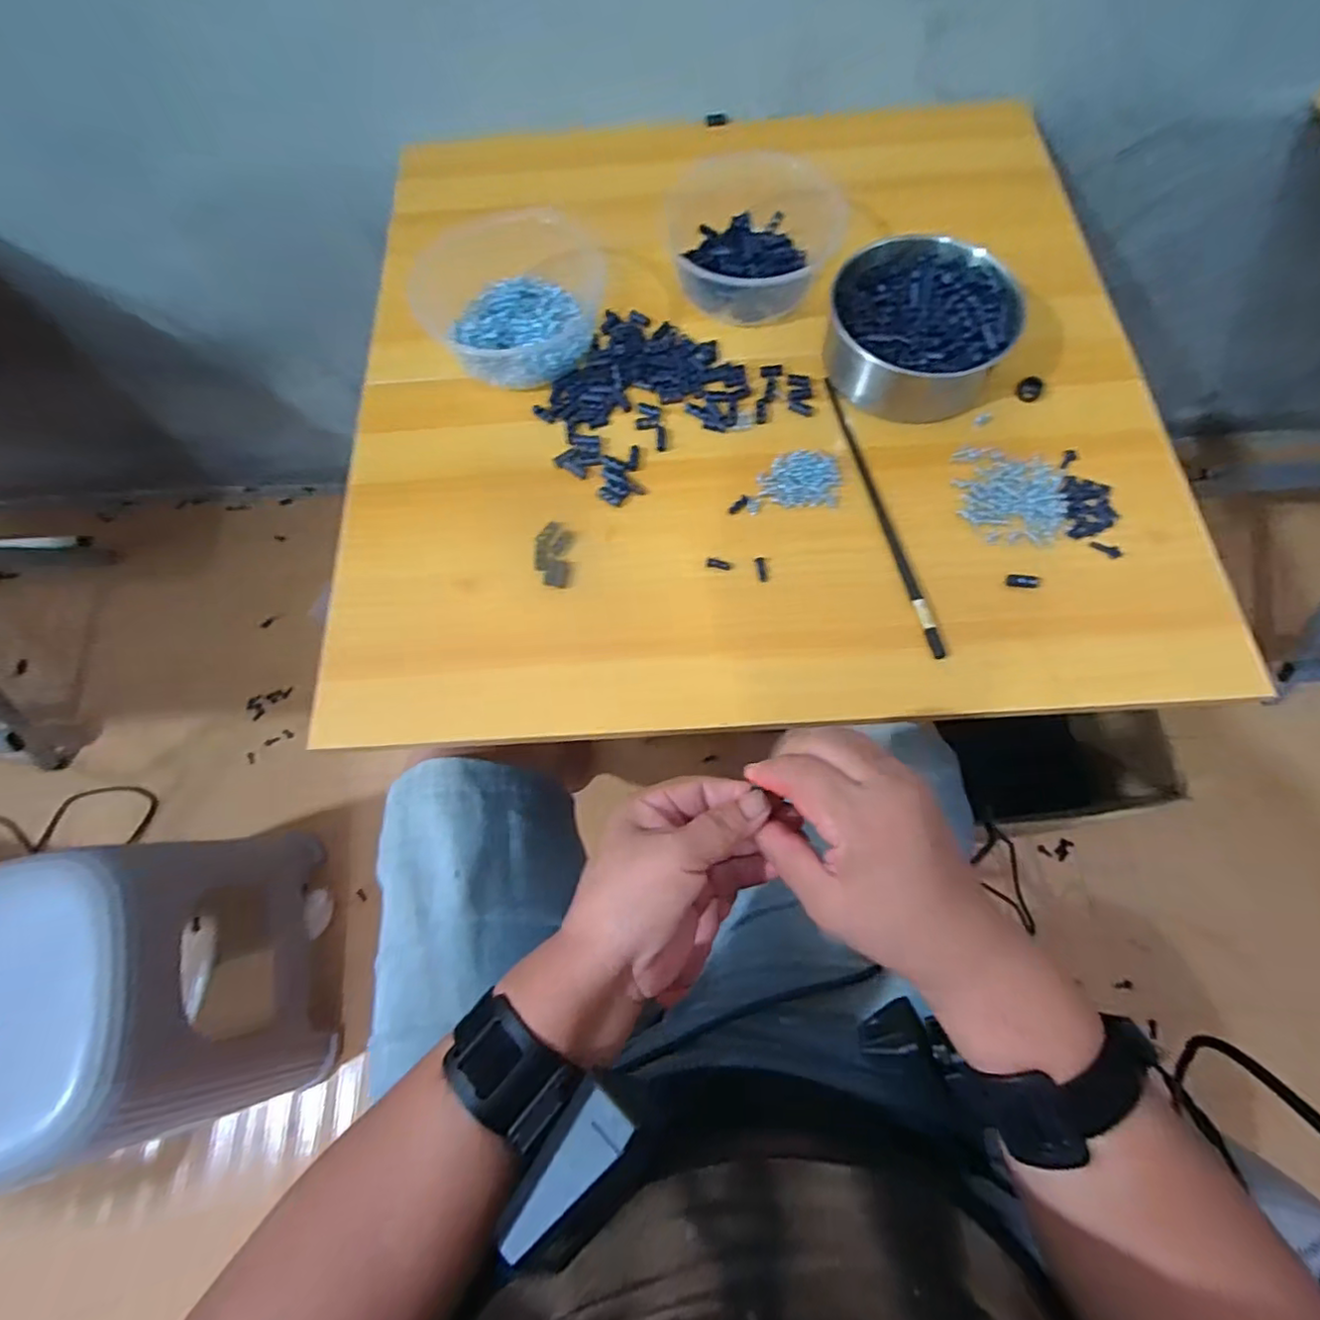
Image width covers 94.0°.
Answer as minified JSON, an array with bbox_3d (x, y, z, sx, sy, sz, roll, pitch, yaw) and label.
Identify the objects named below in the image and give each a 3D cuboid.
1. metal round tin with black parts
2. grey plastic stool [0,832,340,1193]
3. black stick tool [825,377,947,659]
[{"bbox_3d":[0.187,-0.238,0.443,0.131,0.053,0.114,26,72,10],"label":"metal round tin with black parts"},{"bbox_3d":[-0.542,0.343,0.639,0.230,0.275,0.275,-16,70,-5],"label":"grey plastic stool"},{"bbox_3d":[0.152,-0.106,0.424,0.010,0.004,0.224,-12,69,-4],"label":"black stick tool"}]

